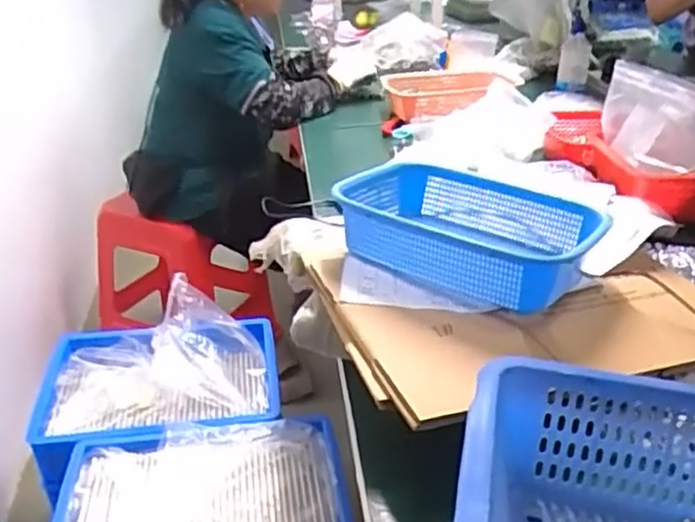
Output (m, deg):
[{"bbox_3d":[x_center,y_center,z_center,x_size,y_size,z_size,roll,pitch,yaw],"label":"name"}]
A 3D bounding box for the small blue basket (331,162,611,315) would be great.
[{"bbox_3d":[0.137,-0.036,0.818,0.307,0.082,0.204,20,34,31],"label":"small blue basket"}]

